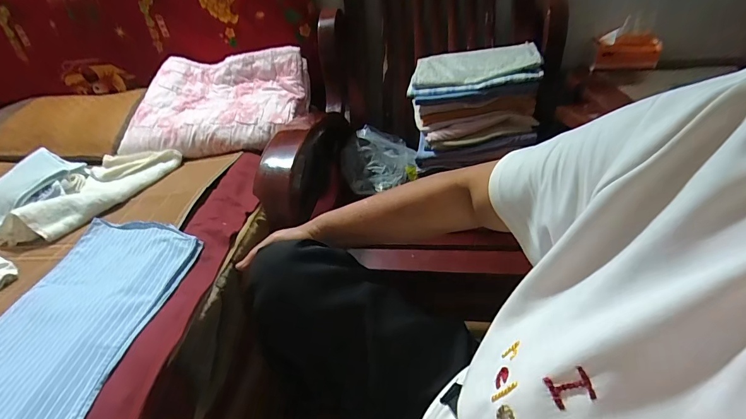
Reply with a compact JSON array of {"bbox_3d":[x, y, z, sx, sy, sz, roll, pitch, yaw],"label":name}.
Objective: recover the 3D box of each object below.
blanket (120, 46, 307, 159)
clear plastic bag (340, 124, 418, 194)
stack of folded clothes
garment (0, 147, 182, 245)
[{"bbox_3d":[-0.413,-0.305,1.022,0.447,0.108,0.357,0,50,5],"label":"blanket"},{"bbox_3d":[0.013,-0.138,1.040,0.199,0.132,0.141,-6,35,-1],"label":"clear plastic bag"},{"bbox_3d":[0.248,-0.260,0.949,0.282,0.232,0.195,3,35,11],"label":"stack of folded clothes"},{"bbox_3d":[-0.656,-0.074,0.846,0.284,0.063,0.359,15,40,29],"label":"garment"}]

